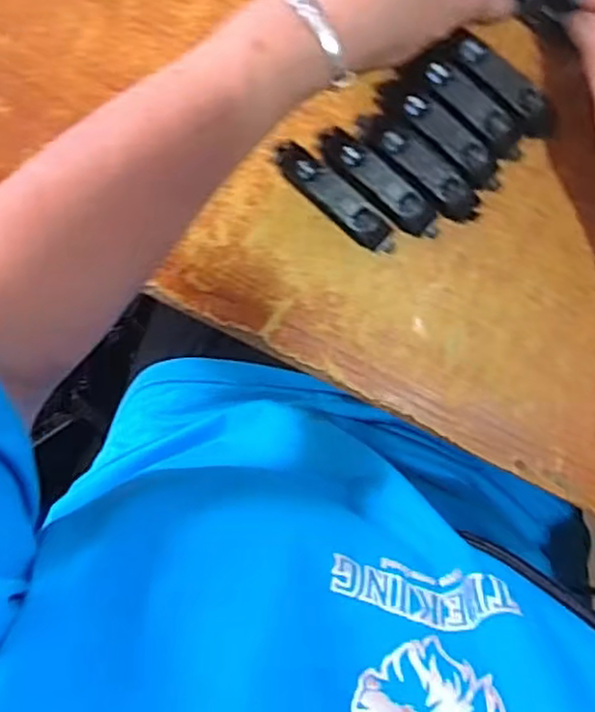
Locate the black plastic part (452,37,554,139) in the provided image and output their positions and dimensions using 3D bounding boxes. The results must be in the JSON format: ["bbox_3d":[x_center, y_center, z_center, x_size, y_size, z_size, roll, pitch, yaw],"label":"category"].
[{"bbox_3d":[0.109,-0.142,0.363,0.068,0.015,0.018,38,95,-6],"label":"black plastic part"}]

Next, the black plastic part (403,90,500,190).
[{"bbox_3d":[0.081,-0.113,0.364,0.066,0.018,0.020,39,95,-6],"label":"black plastic part"}]

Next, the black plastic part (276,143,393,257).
[{"bbox_3d":[0.021,-0.084,0.367,0.080,0.017,0.018,41,95,-6],"label":"black plastic part"}]

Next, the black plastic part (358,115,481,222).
[{"bbox_3d":[0.065,-0.100,0.366,0.078,0.016,0.019,38,95,-6],"label":"black plastic part"}]

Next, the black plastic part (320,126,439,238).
[{"bbox_3d":[0.044,-0.092,0.367,0.077,0.018,0.021,41,95,-6],"label":"black plastic part"}]

